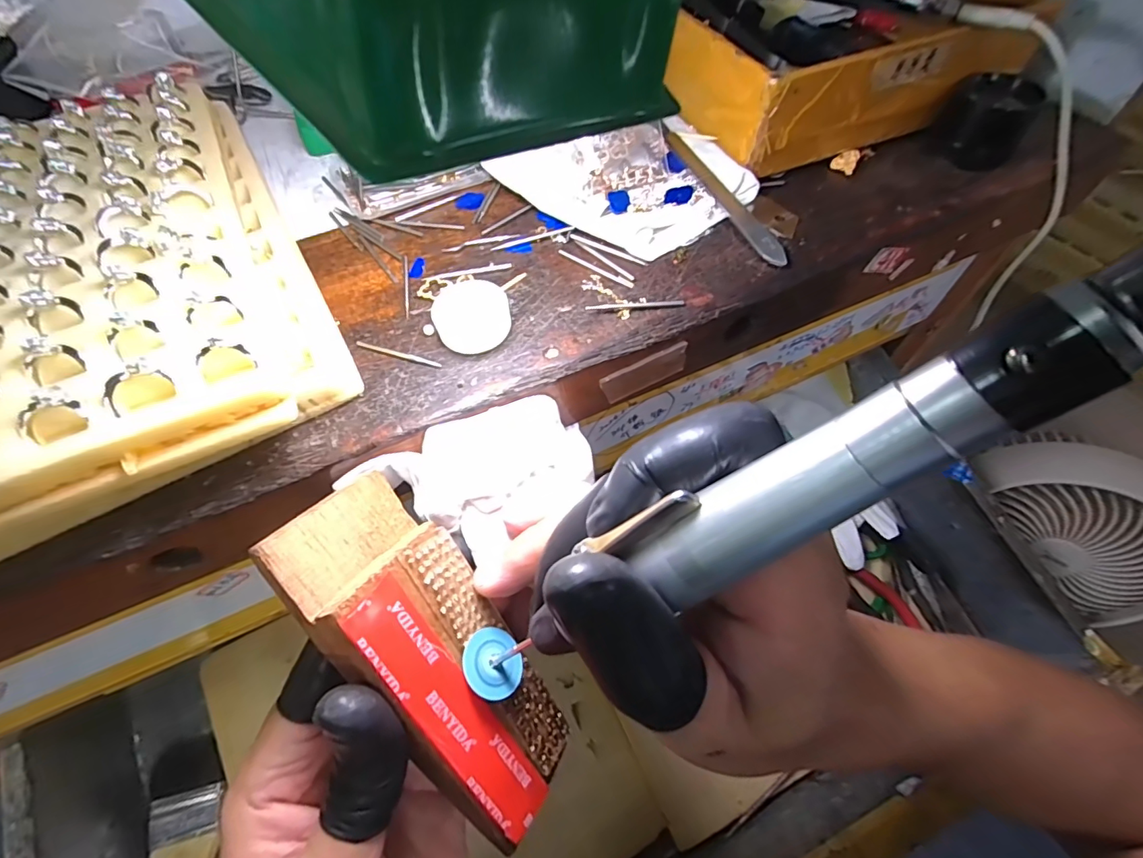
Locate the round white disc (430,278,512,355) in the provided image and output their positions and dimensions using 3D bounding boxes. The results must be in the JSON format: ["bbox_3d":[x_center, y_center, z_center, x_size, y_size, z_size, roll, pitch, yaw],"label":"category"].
[{"bbox_3d":[-0.043,-0.049,0.215,0.032,0.016,0.027,-11,57,-4],"label":"round white disc"}]

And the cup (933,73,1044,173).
[{"bbox_3d":[0.211,-0.158,0.252,0.031,0.032,0.036,-21,59,-10],"label":"cup"}]

